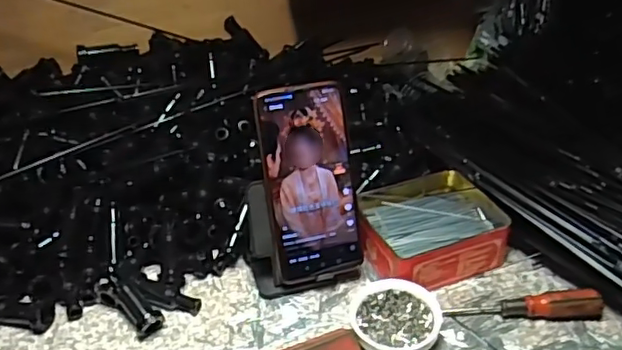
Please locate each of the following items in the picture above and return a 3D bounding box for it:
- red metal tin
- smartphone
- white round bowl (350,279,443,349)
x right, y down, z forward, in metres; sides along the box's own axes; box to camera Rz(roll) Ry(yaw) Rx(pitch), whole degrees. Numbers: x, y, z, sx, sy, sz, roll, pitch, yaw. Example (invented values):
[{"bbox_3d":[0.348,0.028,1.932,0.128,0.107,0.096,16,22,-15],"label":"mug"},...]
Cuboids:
[{"bbox_3d":[0.110,0.048,0.566,0.130,0.039,0.118,-11,36,-13],"label":"red metal tin"},{"bbox_3d":[0.000,0.008,0.514,0.078,0.166,0.009,-8,11,-8],"label":"smartphone"},{"bbox_3d":[0.068,0.118,0.490,0.071,0.022,0.072,9,37,16],"label":"white round bowl"}]

